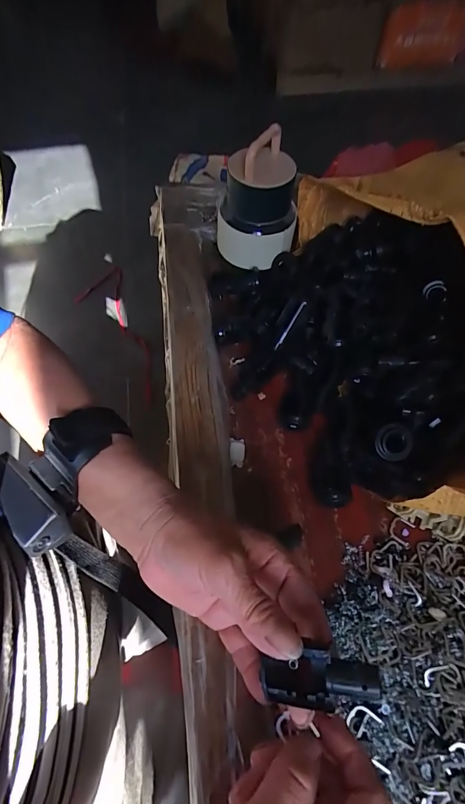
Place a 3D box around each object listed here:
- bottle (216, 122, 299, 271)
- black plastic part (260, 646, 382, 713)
[{"bbox_3d":[0.023,-0.187,0.355,0.074,0.110,0.064,-7,61,-3],"label":"bottle"},{"bbox_3d":[0.039,0.128,0.173,0.056,0.015,0.022,-22,57,27],"label":"black plastic part"}]

